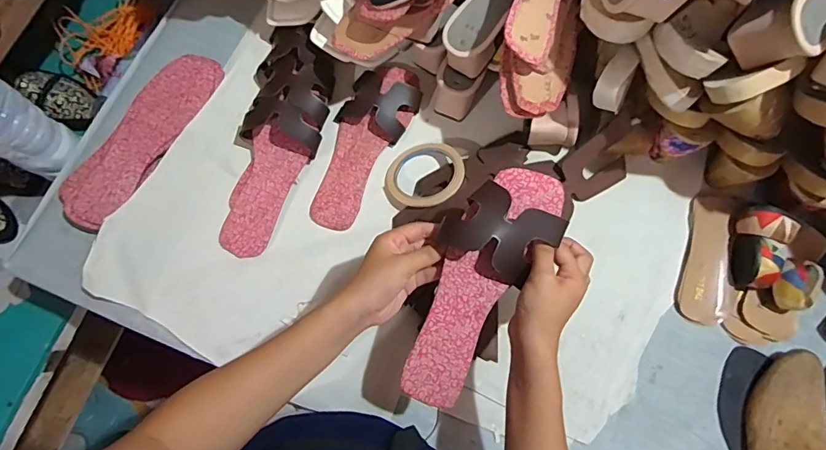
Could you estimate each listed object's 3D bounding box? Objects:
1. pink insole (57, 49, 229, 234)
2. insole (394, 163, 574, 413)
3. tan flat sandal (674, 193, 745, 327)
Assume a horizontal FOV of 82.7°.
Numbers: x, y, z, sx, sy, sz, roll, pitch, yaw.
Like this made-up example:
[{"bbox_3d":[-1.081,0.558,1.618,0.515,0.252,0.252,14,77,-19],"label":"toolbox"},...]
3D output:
[{"bbox_3d":[-0.344,-0.114,0.595,0.079,0.015,0.257,31,77,7],"label":"pink insole"},{"bbox_3d":[0.057,0.055,0.441,0.092,0.027,0.237,27,92,6],"label":"insole"},{"bbox_3d":[0.373,0.042,0.593,0.058,0.009,0.163,15,76,3],"label":"tan flat sandal"}]

